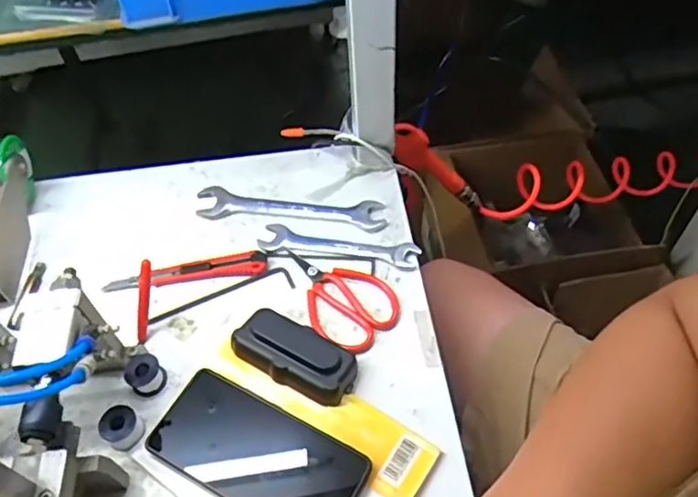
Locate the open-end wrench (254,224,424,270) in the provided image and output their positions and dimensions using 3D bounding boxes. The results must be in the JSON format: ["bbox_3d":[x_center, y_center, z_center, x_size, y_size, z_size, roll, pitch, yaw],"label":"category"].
[{"bbox_3d":[-0.011,-0.001,0.586,0.157,0.009,0.030,10,54,10],"label":"open-end wrench"}]

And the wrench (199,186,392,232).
[{"bbox_3d":[-0.062,-0.042,0.623,0.200,0.007,0.040,6,53,7],"label":"wrench"}]

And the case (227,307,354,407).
[{"bbox_3d":[-0.046,0.090,0.503,0.104,0.028,0.050,28,59,22],"label":"case"}]

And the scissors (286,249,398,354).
[{"bbox_3d":[-0.016,0.039,0.557,0.076,0.004,0.127,-39,60,-24],"label":"scissors"}]

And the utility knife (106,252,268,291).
[{"bbox_3d":[-0.157,0.026,0.573,0.153,0.013,0.021,-9,53,-4],"label":"utility knife"}]

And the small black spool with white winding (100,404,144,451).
[{"bbox_3d":[-0.182,0.144,0.478,0.029,0.023,0.029,-1,52,2],"label":"small black spool with white winding"}]

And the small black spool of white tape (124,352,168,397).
[{"bbox_3d":[-0.173,0.108,0.506,0.029,0.024,0.028,-1,52,2],"label":"small black spool of white tape"}]

